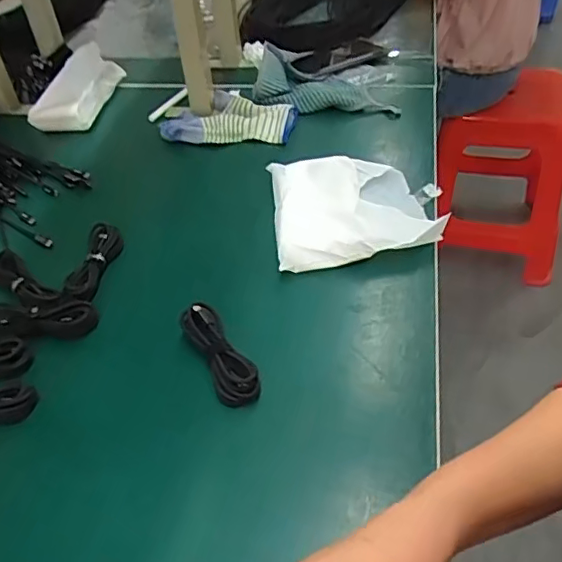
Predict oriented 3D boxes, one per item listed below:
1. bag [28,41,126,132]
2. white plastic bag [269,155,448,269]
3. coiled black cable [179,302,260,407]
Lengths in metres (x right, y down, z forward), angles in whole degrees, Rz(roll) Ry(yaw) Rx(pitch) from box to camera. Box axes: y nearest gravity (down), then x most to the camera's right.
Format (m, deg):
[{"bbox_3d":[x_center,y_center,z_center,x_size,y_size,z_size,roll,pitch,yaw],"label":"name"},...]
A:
[{"bbox_3d":[-0.311,-0.293,0.861,0.088,0.061,0.167,0,44,7],"label":"bag"},{"bbox_3d":[0.075,-0.085,0.616,0.165,0.031,0.169,-8,43,-2],"label":"white plastic bag"},{"bbox_3d":[-0.054,0.060,0.486,0.036,0.021,0.106,-24,46,-18],"label":"coiled black cable"}]

